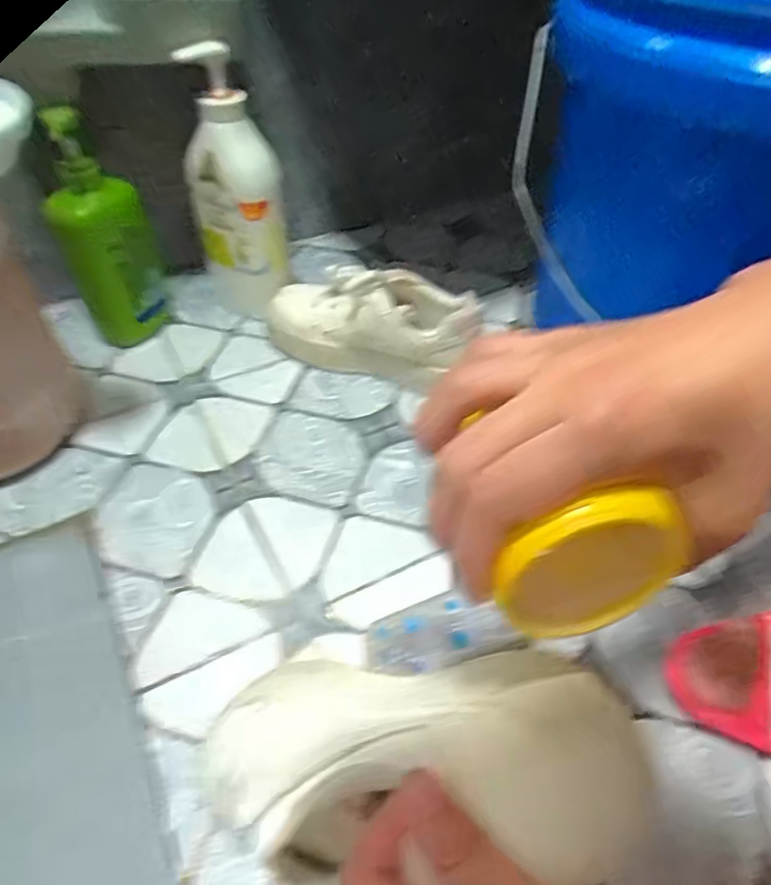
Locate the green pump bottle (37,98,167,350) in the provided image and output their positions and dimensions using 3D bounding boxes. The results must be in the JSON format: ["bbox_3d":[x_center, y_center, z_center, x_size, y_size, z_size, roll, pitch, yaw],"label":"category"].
[{"bbox_3d":[-0.294,-0.216,0.645,0.092,0.238,0.059,-21,49,-19],"label":"green pump bottle"}]

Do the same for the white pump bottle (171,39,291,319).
[{"bbox_3d":[-0.159,-0.268,0.666,0.091,0.279,0.081,-6,46,-5],"label":"white pump bottle"}]

